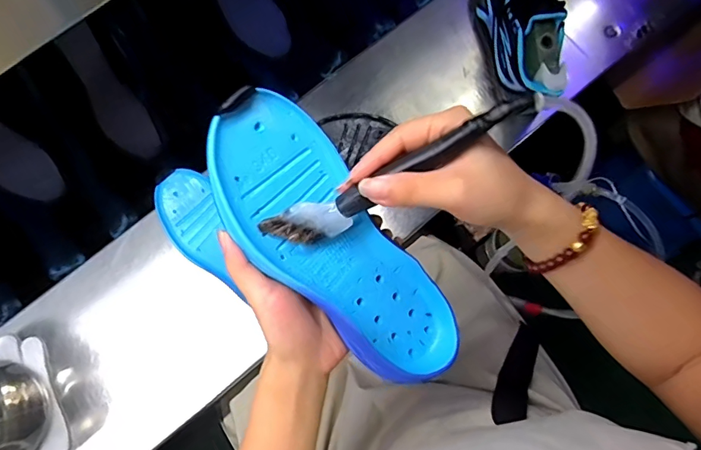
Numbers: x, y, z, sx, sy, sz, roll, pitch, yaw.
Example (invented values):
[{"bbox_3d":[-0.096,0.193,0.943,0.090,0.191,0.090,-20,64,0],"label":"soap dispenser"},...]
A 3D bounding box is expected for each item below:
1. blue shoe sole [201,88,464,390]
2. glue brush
[{"bbox_3d":[-0.009,0.018,0.317,0.084,0.027,0.222,-41,105,-8],"label":"blue shoe sole"},{"bbox_3d":[0.027,-0.024,0.282,0.175,0.036,0.010,-25,37,19],"label":"glue brush"}]

